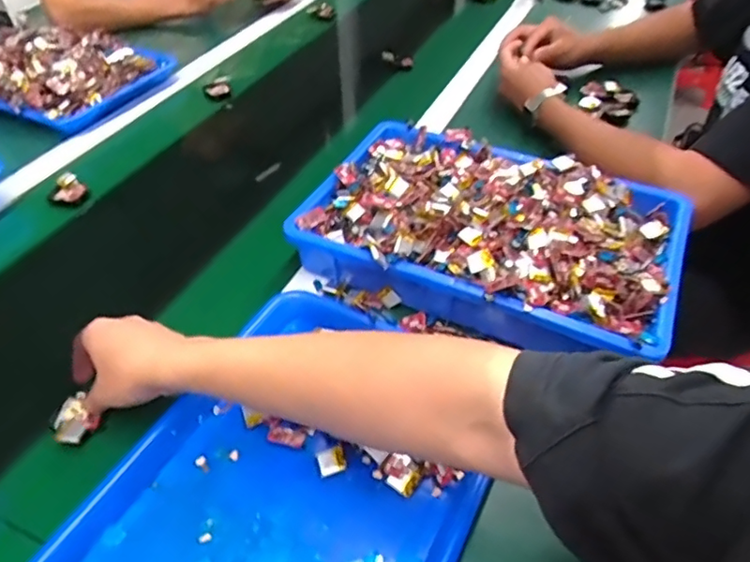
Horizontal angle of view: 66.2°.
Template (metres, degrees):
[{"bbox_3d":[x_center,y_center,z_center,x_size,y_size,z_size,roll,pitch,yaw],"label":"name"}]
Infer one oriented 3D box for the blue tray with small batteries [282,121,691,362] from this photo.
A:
[{"bbox_3d":[0.121,-0.057,0.610,0.373,0.079,0.239,21,48,18],"label":"blue tray with small batteries"}]

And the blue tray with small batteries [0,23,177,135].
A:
[{"bbox_3d":[-0.510,-0.345,0.925,0.284,0.058,0.245,24,48,20],"label":"blue tray with small batteries"}]

